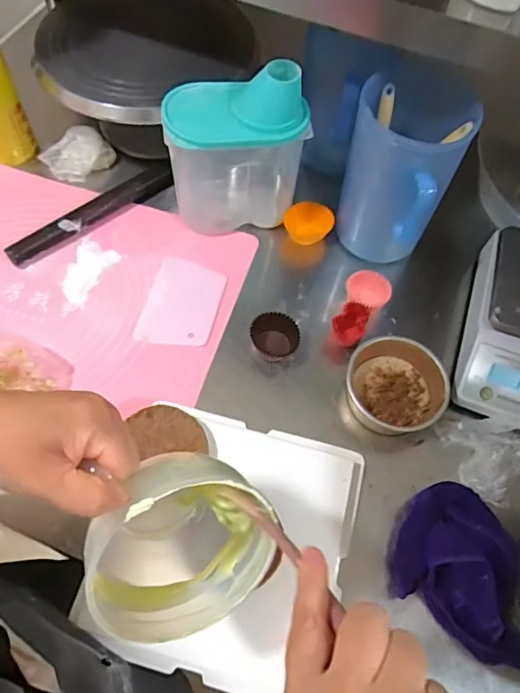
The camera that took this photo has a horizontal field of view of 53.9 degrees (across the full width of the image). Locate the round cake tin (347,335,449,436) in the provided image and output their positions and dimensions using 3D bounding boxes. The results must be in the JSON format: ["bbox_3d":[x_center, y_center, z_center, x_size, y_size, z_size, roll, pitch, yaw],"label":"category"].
[{"bbox_3d":[0.150,0.042,0.566,0.103,0.057,0.105,2,62,-3],"label":"round cake tin"}]

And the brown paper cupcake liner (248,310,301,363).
[{"bbox_3d":[0.017,-0.011,0.599,0.054,0.032,0.054,4,62,-2],"label":"brown paper cupcake liner"}]

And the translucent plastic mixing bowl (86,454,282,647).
[{"bbox_3d":[-0.058,0.123,0.351,0.116,0.130,0.094,-16,42,-12],"label":"translucent plastic mixing bowl"}]

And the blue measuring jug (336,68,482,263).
[{"bbox_3d":[0.156,-0.192,0.609,0.124,0.189,0.120,21,62,7],"label":"blue measuring jug"}]

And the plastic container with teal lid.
[{"bbox_3d":[-0.028,-0.228,0.617,0.162,0.184,0.085,7,62,0],"label":"plastic container with teal lid"}]

